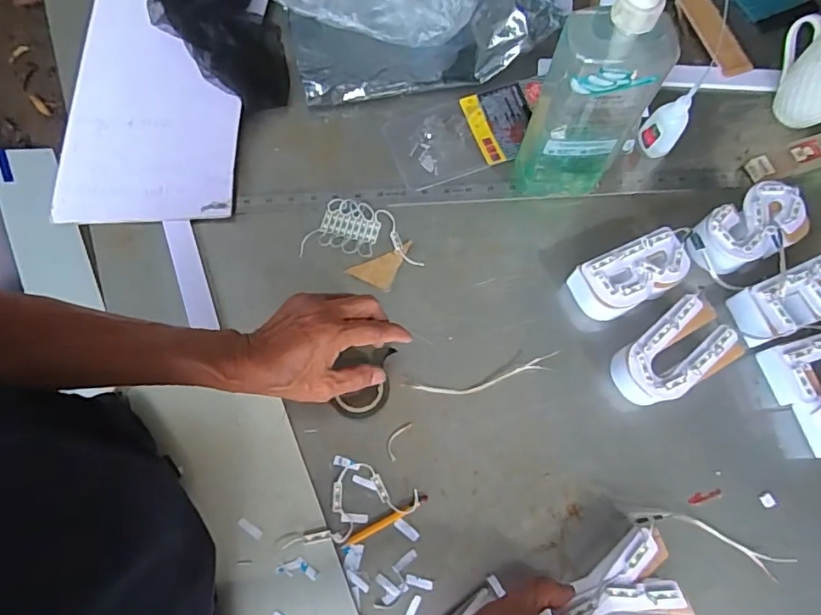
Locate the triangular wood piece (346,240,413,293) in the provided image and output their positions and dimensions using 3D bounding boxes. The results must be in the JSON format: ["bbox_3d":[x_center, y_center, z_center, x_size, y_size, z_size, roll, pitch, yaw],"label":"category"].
[{"bbox_3d":[-0.027,-0.040,0.585,0.075,0.004,0.038,-26,85,-6],"label":"triangular wood piece"}]

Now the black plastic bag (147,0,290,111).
[{"bbox_3d":[-0.232,-0.337,0.652,0.131,0.051,0.213,-26,74,-10],"label":"black plastic bag"}]

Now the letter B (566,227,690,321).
[{"bbox_3d":[0.231,-0.031,0.563,0.117,0.051,0.060,-23,74,-9],"label":"letter B"}]

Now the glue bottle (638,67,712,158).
[{"bbox_3d":[0.294,-0.213,0.601,0.043,0.099,0.031,36,74,10],"label":"glue bottle"}]

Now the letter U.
[{"bbox_3d":[0.262,0.049,0.538,0.116,0.051,0.076,-32,75,-11],"label":"letter U"}]

